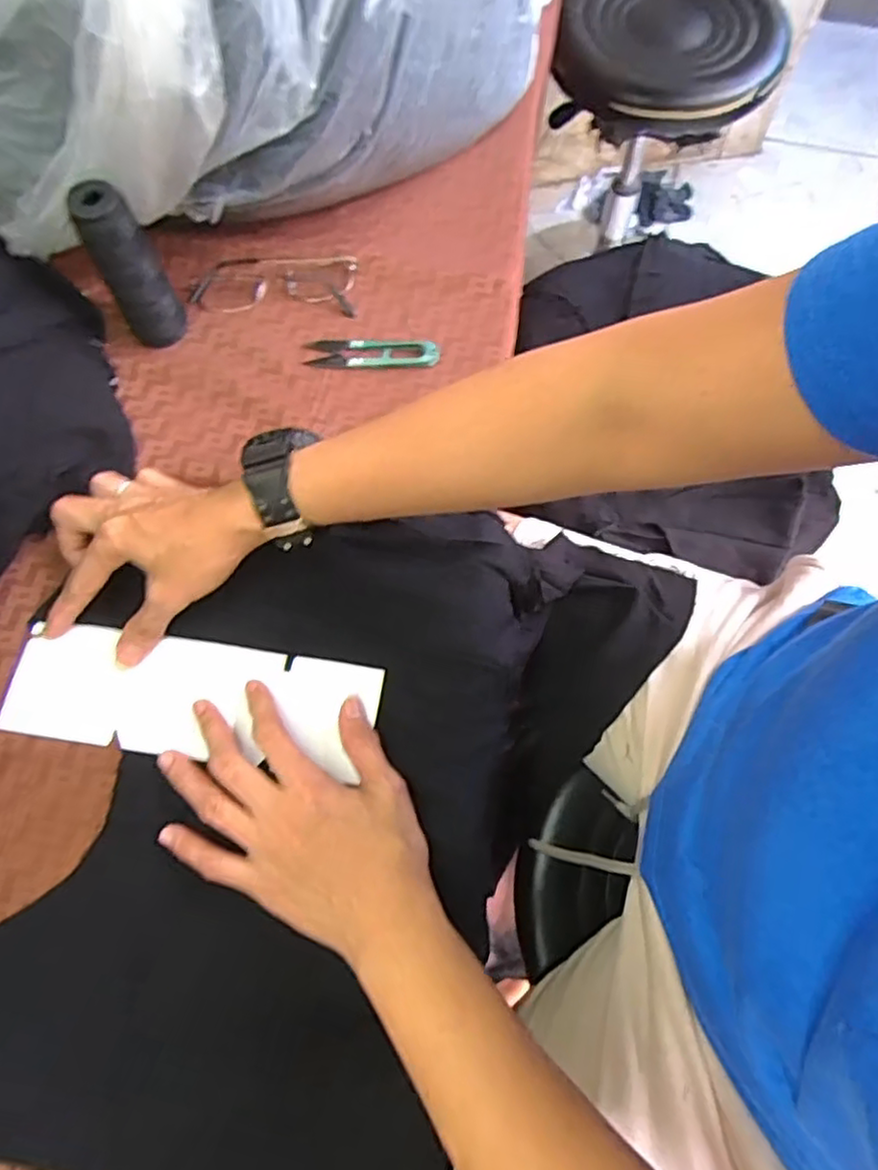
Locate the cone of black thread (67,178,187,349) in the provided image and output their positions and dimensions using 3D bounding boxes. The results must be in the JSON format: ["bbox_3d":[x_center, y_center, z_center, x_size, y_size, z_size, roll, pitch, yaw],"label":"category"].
[{"bbox_3d":[-0.213,-0.218,0.459,0.038,0.113,0.030,-24,71,-7],"label":"cone of black thread"}]

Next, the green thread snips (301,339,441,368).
[{"bbox_3d":[-0.051,-0.178,0.503,0.101,0.009,0.026,0,70,2],"label":"green thread snips"}]

